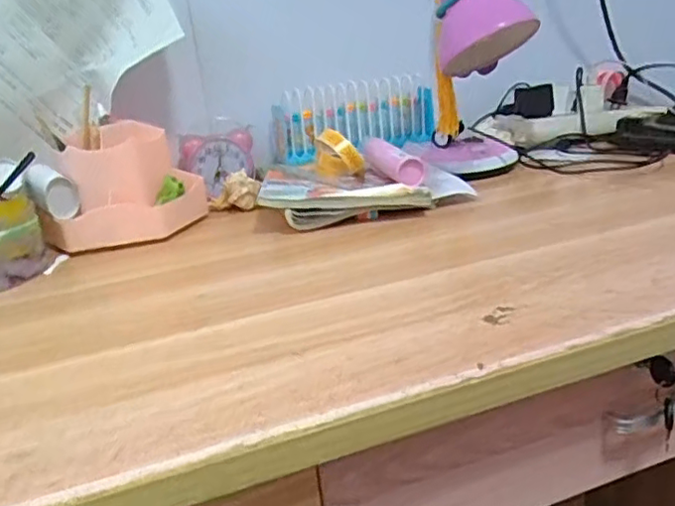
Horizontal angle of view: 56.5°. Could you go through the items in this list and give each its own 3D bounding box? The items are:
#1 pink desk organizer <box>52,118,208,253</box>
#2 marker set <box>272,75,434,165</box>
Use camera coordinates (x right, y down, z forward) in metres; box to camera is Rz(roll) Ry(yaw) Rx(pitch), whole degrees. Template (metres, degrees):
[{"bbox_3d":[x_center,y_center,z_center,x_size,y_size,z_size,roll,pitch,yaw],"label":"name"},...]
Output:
[{"bbox_3d":[-0.241,-0.078,0.716,0.118,0.123,0.145,0,20,19],"label":"pink desk organizer"},{"bbox_3d":[0.024,-0.190,0.886,0.234,0.092,0.040,-12,19,-14],"label":"marker set"}]

